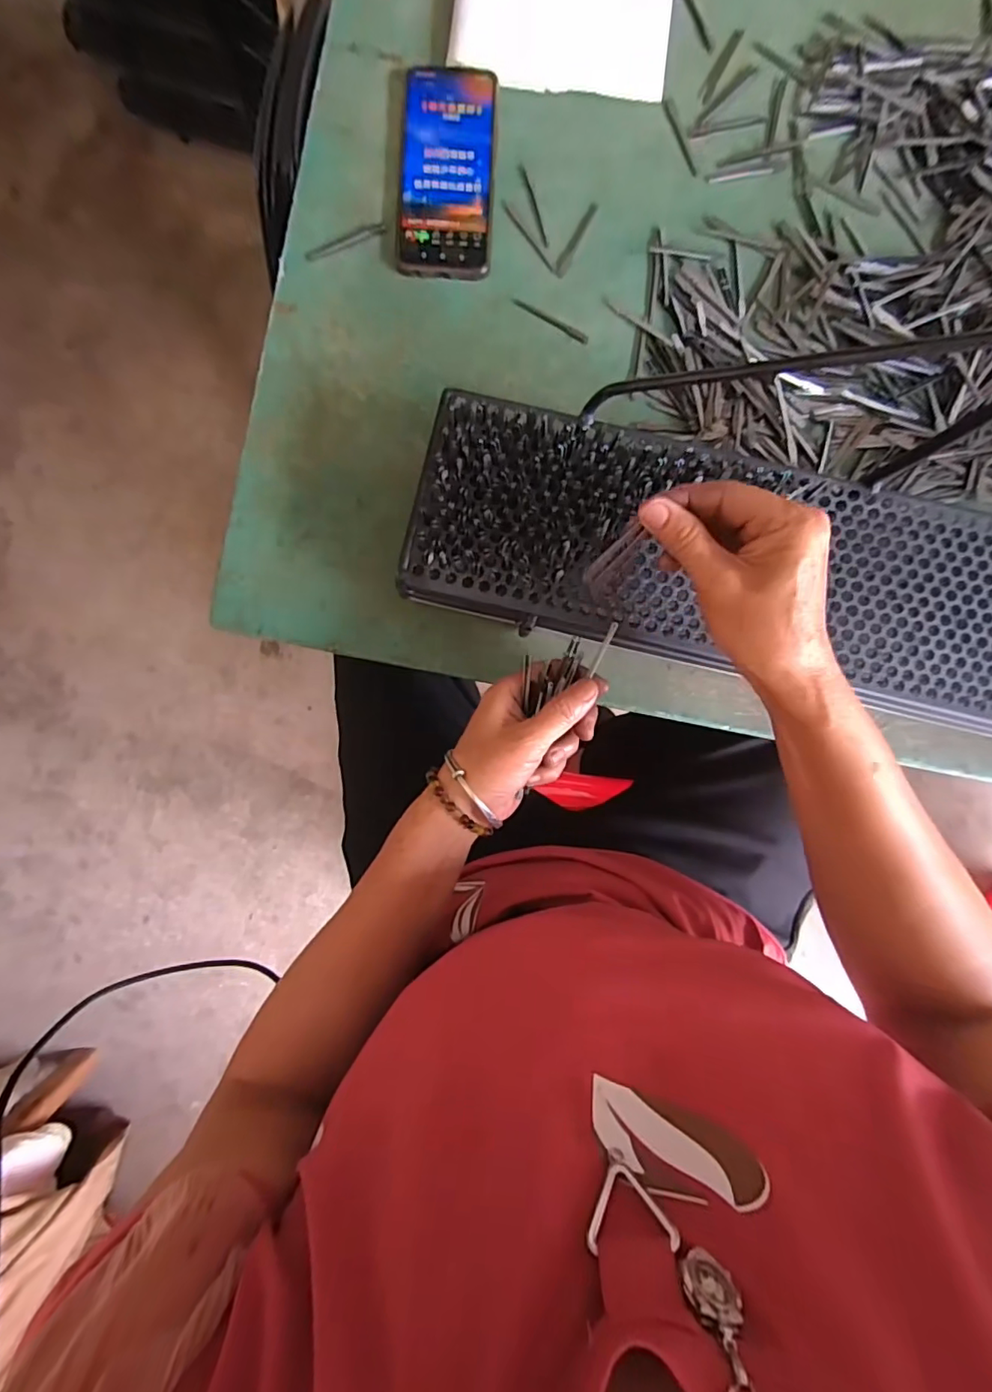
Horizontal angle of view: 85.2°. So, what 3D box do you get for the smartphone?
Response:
[{"bbox_3d":[-0.039,-0.422,0.435,0.075,0.008,0.167,3,89,0],"label":"smartphone"}]

